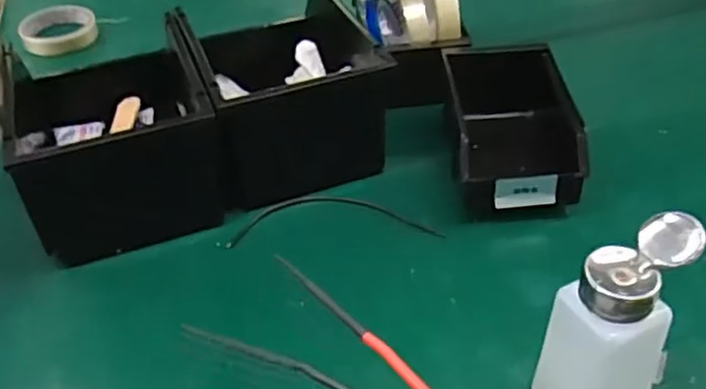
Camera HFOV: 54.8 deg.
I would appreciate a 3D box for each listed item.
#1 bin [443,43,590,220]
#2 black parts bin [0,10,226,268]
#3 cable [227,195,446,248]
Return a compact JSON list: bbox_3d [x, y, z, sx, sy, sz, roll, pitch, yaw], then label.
[{"bbox_3d":[0.143,-0.064,0.630,0.108,0.081,0.181,-3,41,1],"label":"bin"},{"bbox_3d":[-0.229,-0.067,0.627,0.180,0.119,0.234,-16,42,-14],"label":"black parts bin"},{"bbox_3d":[-0.015,0.021,0.606,0.182,0.007,0.065,-2,42,2],"label":"cable"}]

